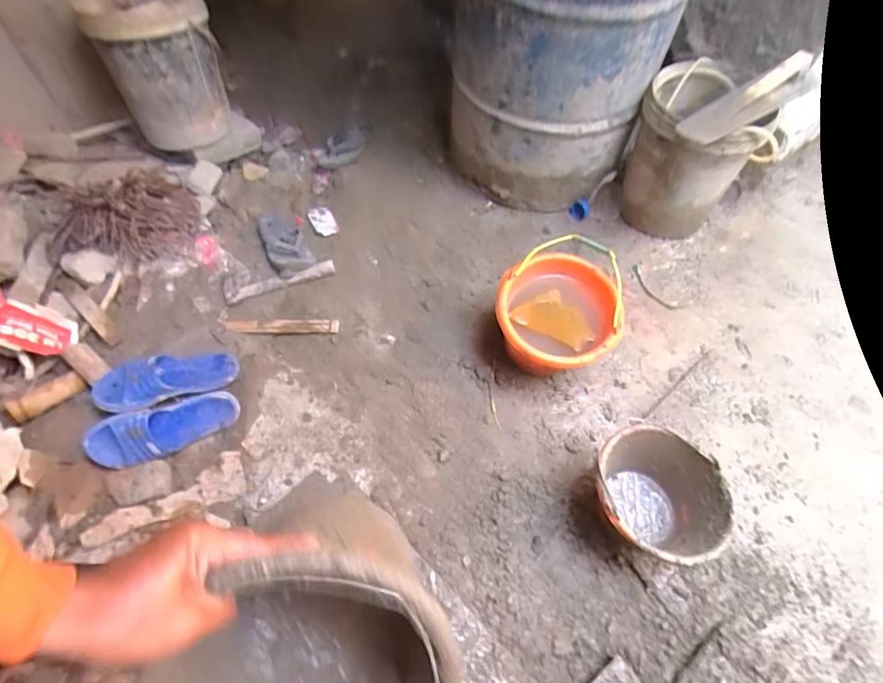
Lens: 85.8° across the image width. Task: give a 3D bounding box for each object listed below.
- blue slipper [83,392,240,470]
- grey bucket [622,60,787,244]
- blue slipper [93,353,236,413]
[{"bbox_3d":[-0.600,0.180,1.035,0.289,0.099,0.101,-22,65,-14],"label":"blue slipper"},{"bbox_3d":[0.658,-0.491,1.303,0.271,0.396,0.281,1,62,-2],"label":"grey bucket"},{"bbox_3d":[-0.615,0.081,1.079,0.286,0.060,0.120,-12,59,-25],"label":"blue slipper"}]

